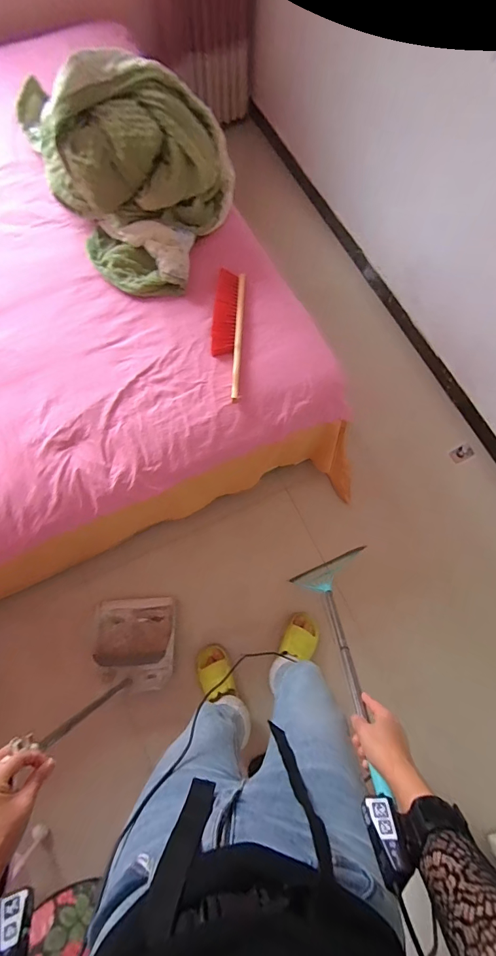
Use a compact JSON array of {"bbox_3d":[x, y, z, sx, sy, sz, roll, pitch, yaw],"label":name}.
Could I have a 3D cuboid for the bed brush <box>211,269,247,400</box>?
[{"bbox_3d":[-0.058,-0.403,1.017,0.092,0.033,0.403,4,72,0],"label":"bed brush"}]

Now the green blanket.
[{"bbox_3d":[-0.289,-0.868,1.019,0.416,0.330,0.574,23,74,6],"label":"green blanket"}]

